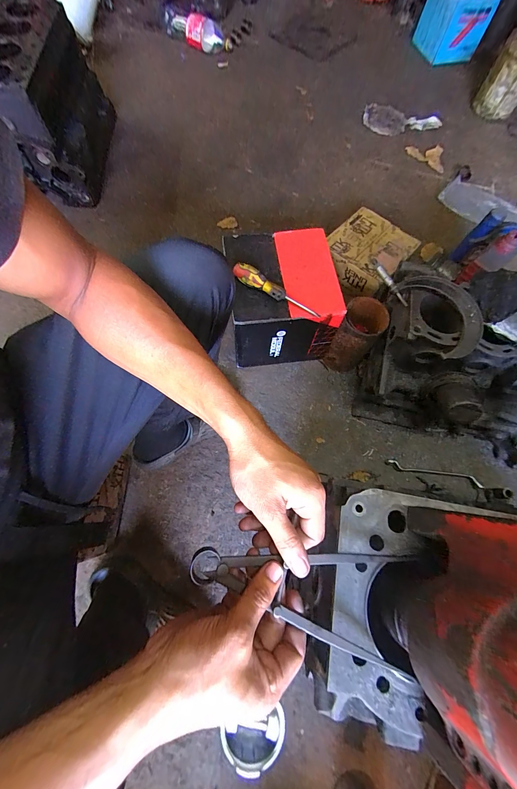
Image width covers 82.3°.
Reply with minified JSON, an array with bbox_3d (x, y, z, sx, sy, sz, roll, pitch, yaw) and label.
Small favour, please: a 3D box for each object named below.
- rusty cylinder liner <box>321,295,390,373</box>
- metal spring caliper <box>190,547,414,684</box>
[{"bbox_3d":[0.226,-0.131,0.712,0.080,0.194,0.094,29,71,7],"label":"rusty cylinder liner"},{"bbox_3d":[0.044,0.171,0.264,0.209,0.021,0.094,21,70,-7],"label":"metal spring caliper"}]

